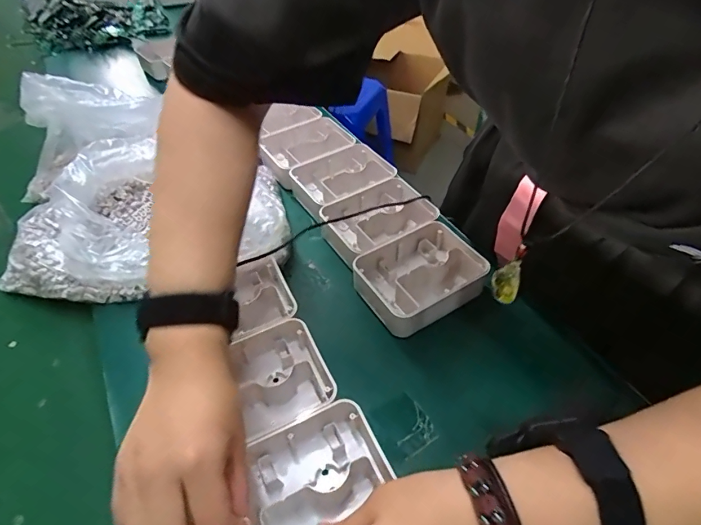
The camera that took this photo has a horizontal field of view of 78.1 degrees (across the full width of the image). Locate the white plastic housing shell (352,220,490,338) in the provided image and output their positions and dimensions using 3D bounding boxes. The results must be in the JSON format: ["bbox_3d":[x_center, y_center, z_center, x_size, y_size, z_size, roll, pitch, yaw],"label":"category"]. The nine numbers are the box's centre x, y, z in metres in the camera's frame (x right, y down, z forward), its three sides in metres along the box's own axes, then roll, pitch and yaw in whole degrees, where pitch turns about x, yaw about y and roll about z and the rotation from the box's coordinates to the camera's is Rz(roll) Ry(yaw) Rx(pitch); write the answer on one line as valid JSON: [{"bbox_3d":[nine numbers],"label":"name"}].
[{"bbox_3d":[0.077,0.015,0.488,0.131,0.037,0.103,-26,51,-20],"label":"white plastic housing shell"}]

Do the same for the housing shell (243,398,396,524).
[{"bbox_3d":[-0.035,0.177,0.338,0.134,0.035,0.098,-22,51,-15],"label":"housing shell"}]

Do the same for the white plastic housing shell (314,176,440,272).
[{"bbox_3d":[0.032,-0.055,0.554,0.133,0.037,0.083,-24,50,-19],"label":"white plastic housing shell"}]

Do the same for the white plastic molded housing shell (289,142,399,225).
[{"bbox_3d":[-0.012,-0.119,0.614,0.129,0.042,0.089,-25,51,-20],"label":"white plastic molded housing shell"}]

